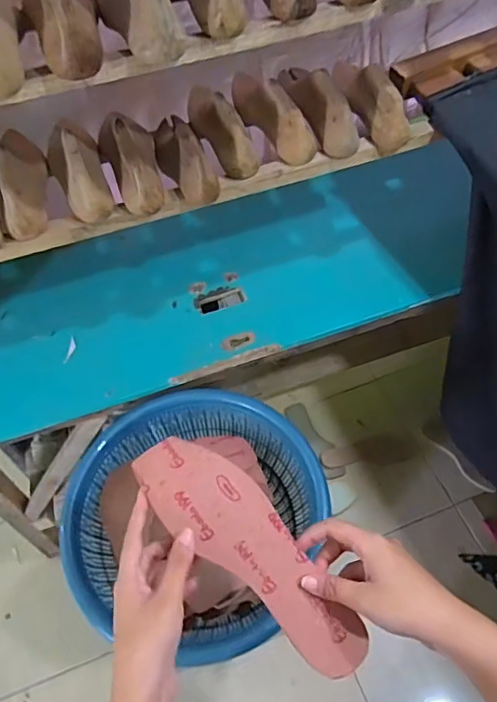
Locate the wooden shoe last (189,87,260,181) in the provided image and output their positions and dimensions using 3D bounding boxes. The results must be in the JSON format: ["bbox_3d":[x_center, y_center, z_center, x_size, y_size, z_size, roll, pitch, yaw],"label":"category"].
[{"bbox_3d":[-0.042,-0.344,0.781,0.059,0.069,0.191,-20,56,-10],"label":"wooden shoe last"}]

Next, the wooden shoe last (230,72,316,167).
[{"bbox_3d":[0.027,-0.379,0.792,0.058,0.069,0.236,-22,57,-11],"label":"wooden shoe last"}]

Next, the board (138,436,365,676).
[{"bbox_3d":[0.004,0.164,0.442,0.239,0.011,0.073,40,74,12],"label":"board"}]

